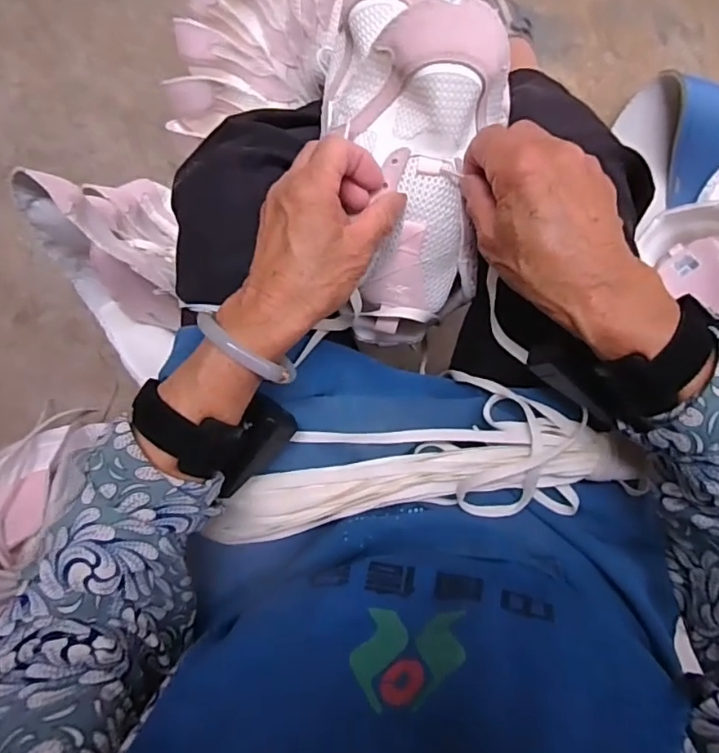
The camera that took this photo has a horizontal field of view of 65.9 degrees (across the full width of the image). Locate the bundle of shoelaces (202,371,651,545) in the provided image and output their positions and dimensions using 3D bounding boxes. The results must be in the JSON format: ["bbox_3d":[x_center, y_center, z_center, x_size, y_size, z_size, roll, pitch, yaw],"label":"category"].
[{"bbox_3d":[0.043,0.062,0.381,0.292,0.055,0.098,-6,101,-1],"label":"bundle of shoelaces"}]

